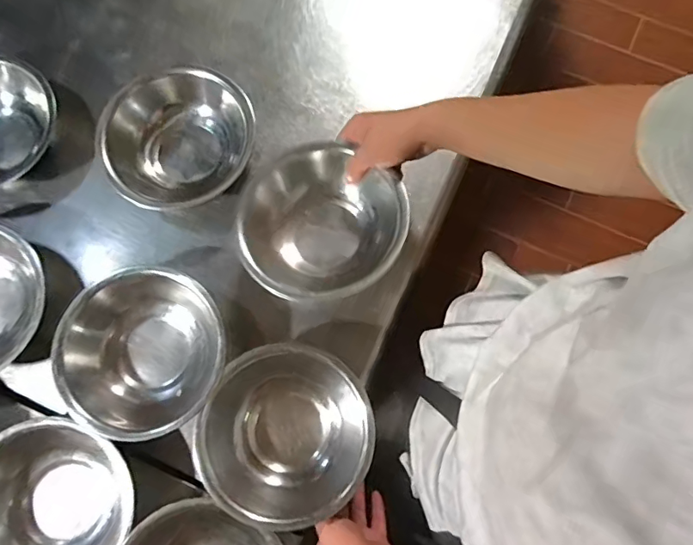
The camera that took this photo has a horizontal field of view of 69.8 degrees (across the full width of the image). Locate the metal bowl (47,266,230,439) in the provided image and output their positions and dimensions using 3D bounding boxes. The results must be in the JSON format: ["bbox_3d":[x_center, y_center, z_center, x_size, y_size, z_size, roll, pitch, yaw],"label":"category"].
[{"bbox_3d":[-0.239,0.095,0.599,0.190,0.074,0.184,0,78,0],"label":"metal bowl"}]

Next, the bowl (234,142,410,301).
[{"bbox_3d":[-0.030,-0.053,0.582,0.174,0.069,0.182,0,78,0],"label":"bowl"}]

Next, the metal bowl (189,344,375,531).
[{"bbox_3d":[-0.068,0.183,0.569,0.183,0.066,0.188,0,78,0],"label":"metal bowl"}]

